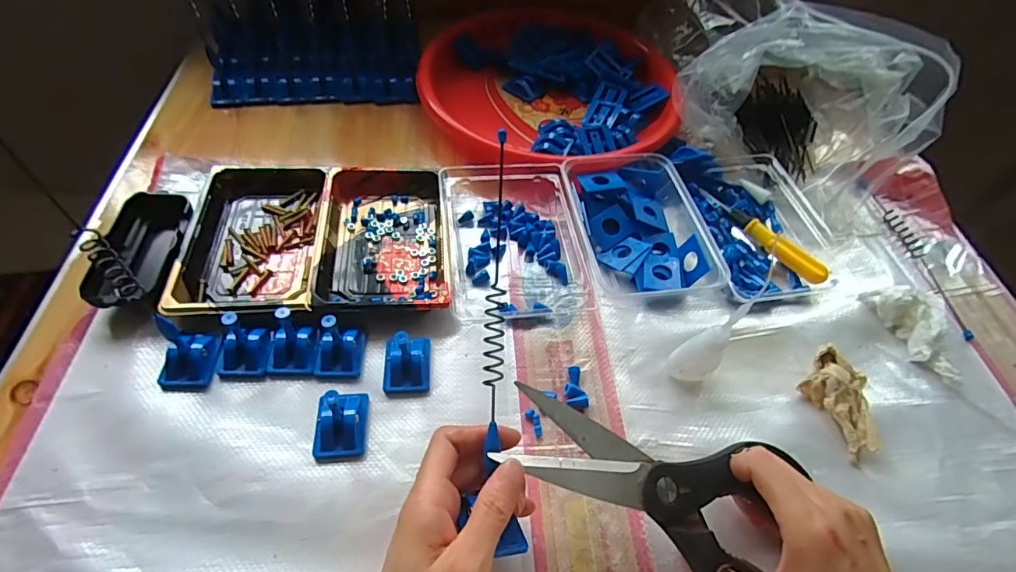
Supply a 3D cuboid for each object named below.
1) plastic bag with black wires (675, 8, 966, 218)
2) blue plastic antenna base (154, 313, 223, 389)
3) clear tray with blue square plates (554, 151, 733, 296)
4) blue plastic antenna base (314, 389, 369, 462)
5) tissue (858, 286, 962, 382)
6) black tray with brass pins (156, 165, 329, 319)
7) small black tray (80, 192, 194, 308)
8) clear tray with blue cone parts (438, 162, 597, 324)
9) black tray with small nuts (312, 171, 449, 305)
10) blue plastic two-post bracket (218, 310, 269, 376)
[{"bbox_3d":[0.317,-0.195,0.507,0.185,0.115,0.203,-28,61,-24],"label":"plastic bag with black wires"},{"bbox_3d":[-0.228,0.043,0.338,0.034,0.051,0.041,3,54,-4],"label":"blue plastic antenna base"},{"bbox_3d":[0.123,-0.061,0.453,0.123,0.035,0.164,-8,55,-11],"label":"clear tray with blue square plates"},{"bbox_3d":[-0.115,0.087,0.327,0.034,0.044,0.044,-2,54,-7],"label":"blue plastic antenna base"},{"bbox_3d":[0.351,0.034,0.409,0.057,0.026,0.086,-10,56,-13],"label":"tissue"},{"bbox_3d":[-0.214,-0.041,0.420,0.109,0.028,0.163,-3,54,-8],"label":"black tray with brass pins"},{"bbox_3d":[-0.296,-0.030,0.399,0.053,0.026,0.100,0,54,-6],"label":"small black tray"},{"bbox_3d":[0.001,-0.051,0.444,0.117,0.029,0.184,-5,55,-10],"label":"clear tray with blue cone parts"},{"bbox_3d":[-0.108,-0.045,0.430,0.104,0.022,0.160,-3,54,-8],"label":"black tray with small nuts"},{"bbox_3d":[-0.193,0.042,0.350,0.032,0.039,0.033,0,54,-6],"label":"blue plastic two-post bracket"}]

